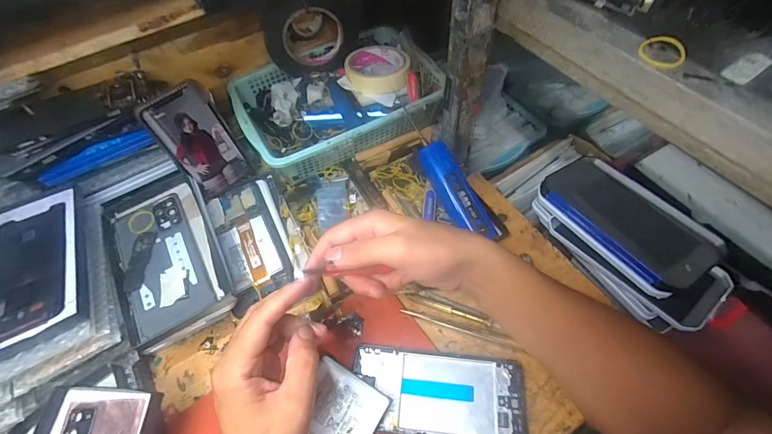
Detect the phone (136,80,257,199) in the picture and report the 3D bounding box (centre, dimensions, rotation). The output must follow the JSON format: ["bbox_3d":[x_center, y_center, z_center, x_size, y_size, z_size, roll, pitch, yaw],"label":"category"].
[{"bbox_3d":[-0.228,-0.091,0.458,0.073,0.138,0.013,-38,45,-22],"label":"phone"}]

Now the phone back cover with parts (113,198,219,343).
[{"bbox_3d":[-0.240,0.042,0.391,0.077,0.008,0.159,-28,63,-15],"label":"phone back cover with parts"}]

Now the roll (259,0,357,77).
[{"bbox_3d":[-0.103,-0.254,0.512,0.127,0.105,0.041,-16,58,-6],"label":"roll"}]

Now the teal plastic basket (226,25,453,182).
[{"bbox_3d":[-0.069,-0.162,0.530,0.265,0.067,0.186,-25,59,-12],"label":"teal plastic basket"}]

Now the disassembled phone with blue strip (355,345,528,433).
[{"bbox_3d":[0.048,0.166,0.345,0.156,0.012,0.074,4,58,6],"label":"disassembled phone with blue strip"}]

